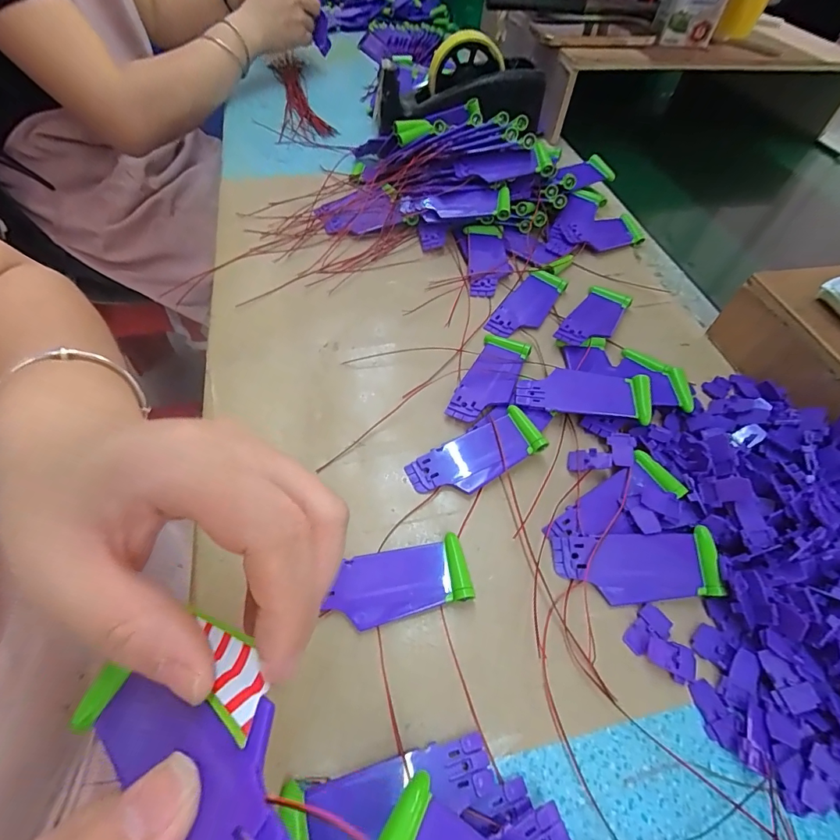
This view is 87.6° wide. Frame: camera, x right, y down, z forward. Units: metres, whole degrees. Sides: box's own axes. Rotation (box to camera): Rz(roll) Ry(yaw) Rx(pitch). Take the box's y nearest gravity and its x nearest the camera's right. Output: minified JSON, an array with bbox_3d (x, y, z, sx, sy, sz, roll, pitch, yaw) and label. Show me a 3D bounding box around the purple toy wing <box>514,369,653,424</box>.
[{"bbox_3d":[0.115,-0.019,0.309,0.088,0.017,0.037,13,56,7],"label":"purple toy wing"}]

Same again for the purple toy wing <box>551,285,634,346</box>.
[{"bbox_3d":[0.147,-0.087,0.369,0.037,0.015,0.083,30,59,17],"label":"purple toy wing"}]

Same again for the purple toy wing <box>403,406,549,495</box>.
[{"bbox_3d":[0.037,0.023,0.285,0.086,0.014,0.036,-25,60,-18],"label":"purple toy wing"}]

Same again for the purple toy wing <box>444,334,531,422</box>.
[{"bbox_3d":[0.053,-0.032,0.326,0.037,0.006,0.087,22,57,13],"label":"purple toy wing"}]

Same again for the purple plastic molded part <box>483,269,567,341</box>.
[{"bbox_3d":[0.093,-0.101,0.379,0.036,0.006,0.086,30,59,18],"label":"purple plastic molded part"}]

